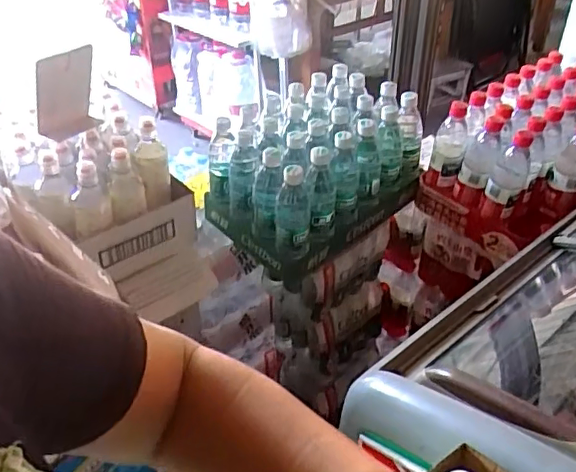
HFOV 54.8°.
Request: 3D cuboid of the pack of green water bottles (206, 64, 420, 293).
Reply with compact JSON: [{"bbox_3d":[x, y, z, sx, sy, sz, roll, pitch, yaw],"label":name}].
[{"bbox_3d":[0.059,-0.141,1.155,0.393,0.242,0.256,-30,46,-34],"label":"pack of green water bottles"}]

